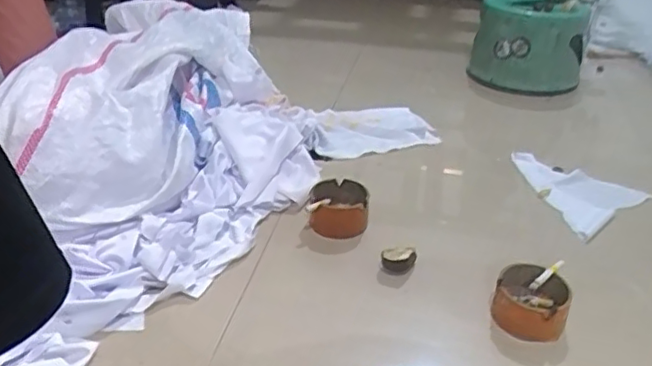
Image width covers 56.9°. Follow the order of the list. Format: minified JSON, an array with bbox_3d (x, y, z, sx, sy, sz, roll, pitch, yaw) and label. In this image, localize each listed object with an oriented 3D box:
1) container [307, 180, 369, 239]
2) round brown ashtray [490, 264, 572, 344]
[{"bbox_3d":[0.017,0.031,0.866,0.081,0.060,0.083,2,31,-1],"label":"container"},{"bbox_3d":[0.238,0.143,0.704,0.079,0.062,0.083,2,31,-1],"label":"round brown ashtray"}]

